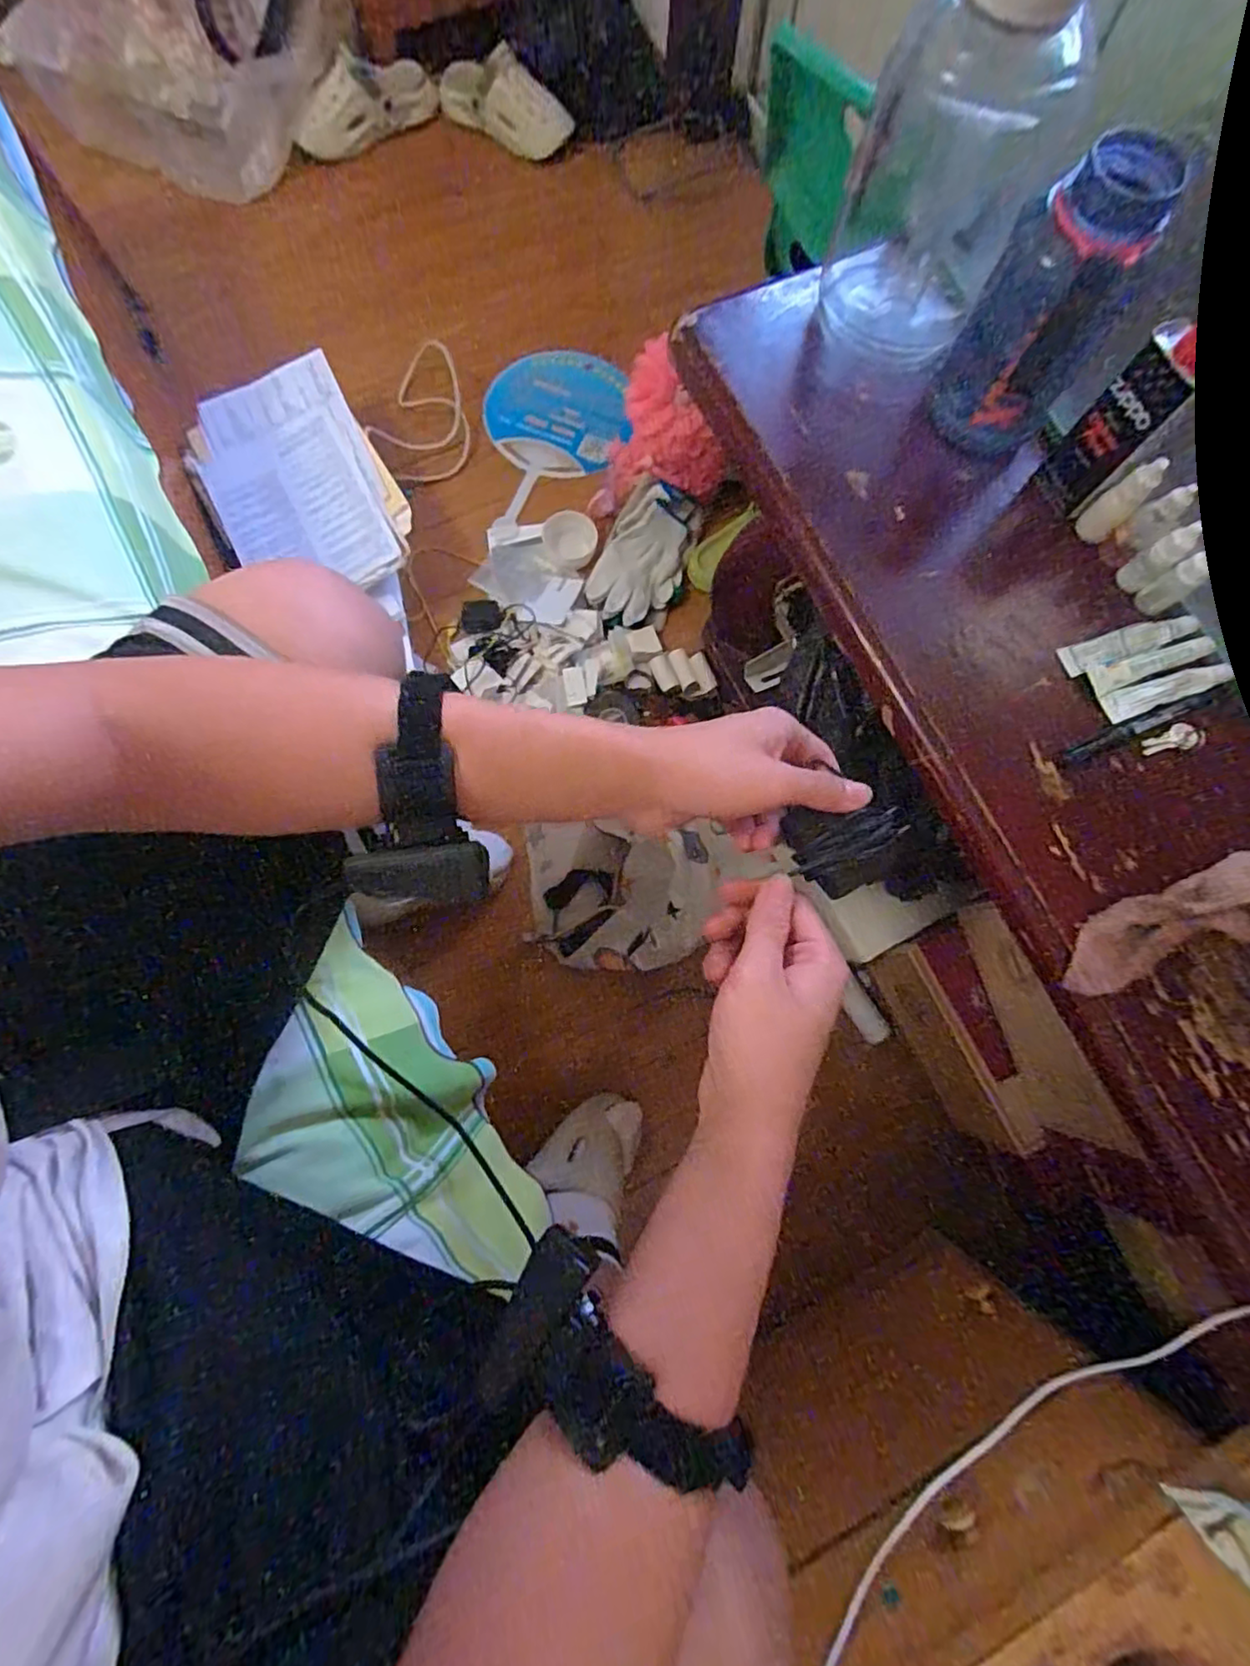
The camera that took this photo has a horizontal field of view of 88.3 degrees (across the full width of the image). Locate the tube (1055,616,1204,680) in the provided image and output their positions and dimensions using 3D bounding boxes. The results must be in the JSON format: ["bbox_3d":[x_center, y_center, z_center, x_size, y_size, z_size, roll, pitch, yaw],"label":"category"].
[{"bbox_3d":[0.377,-0.142,0.480,0.102,0.011,0.025,-17,78,-5],"label":"tube"}]

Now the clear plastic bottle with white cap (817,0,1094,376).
[{"bbox_3d":[0.223,-0.467,0.444,0.126,0.229,0.107,19,77,3],"label":"clear plastic bottle with white cap"}]

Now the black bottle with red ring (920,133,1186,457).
[{"bbox_3d":[0.281,-0.350,0.441,0.080,0.166,0.073,29,78,6],"label":"black bottle with red ring"}]

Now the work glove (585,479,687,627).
[{"bbox_3d":[0.024,-0.430,0.999,0.125,0.053,0.210,24,78,4],"label":"work glove"}]

